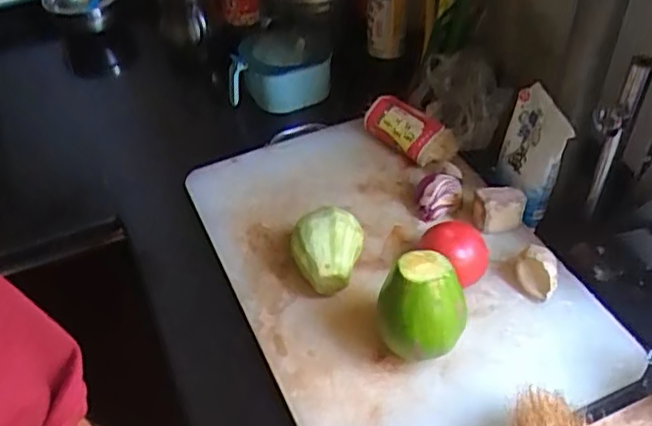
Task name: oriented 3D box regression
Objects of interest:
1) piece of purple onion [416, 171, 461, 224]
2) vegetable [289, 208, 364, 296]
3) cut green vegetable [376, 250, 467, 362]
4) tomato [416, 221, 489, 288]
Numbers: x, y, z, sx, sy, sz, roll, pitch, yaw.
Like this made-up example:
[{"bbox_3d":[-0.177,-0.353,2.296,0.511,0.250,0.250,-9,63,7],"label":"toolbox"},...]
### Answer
[{"bbox_3d":[0.136,-0.022,0.796,0.054,0.039,0.056,7,46,10],"label":"piece of purple onion"},{"bbox_3d":[0.001,0.043,0.714,0.079,0.067,0.079,-3,45,0],"label":"vegetable"},{"bbox_3d":[0.092,0.094,0.626,0.066,0.100,0.066,-2,45,2],"label":"cut green vegetable"},{"bbox_3d":[0.144,0.041,0.721,0.068,0.052,0.058,28,53,27],"label":"tomato"}]

